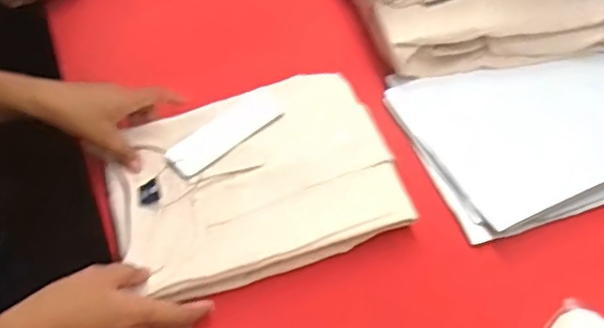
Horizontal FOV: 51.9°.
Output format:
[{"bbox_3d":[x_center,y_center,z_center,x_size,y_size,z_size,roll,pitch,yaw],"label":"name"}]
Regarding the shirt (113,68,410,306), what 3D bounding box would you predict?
[{"bbox_3d":[-0.052,0.011,0.608,0.266,0.044,0.207,-14,50,-10],"label":"shirt"}]

